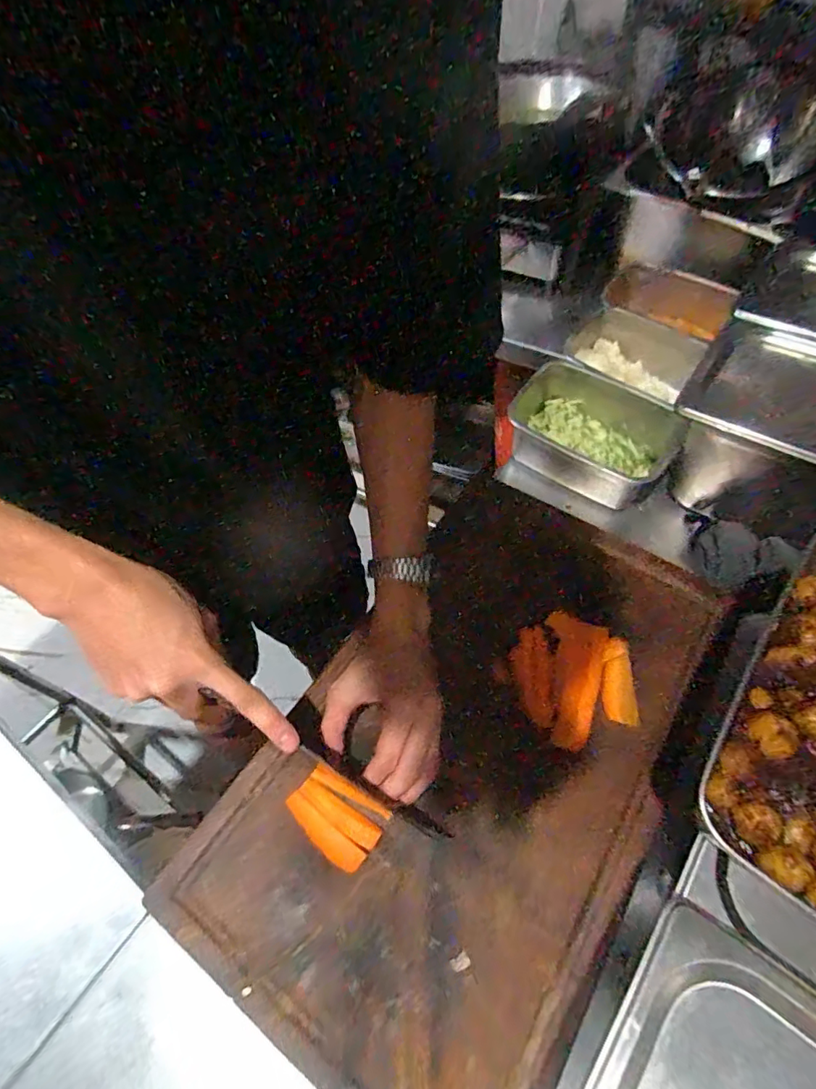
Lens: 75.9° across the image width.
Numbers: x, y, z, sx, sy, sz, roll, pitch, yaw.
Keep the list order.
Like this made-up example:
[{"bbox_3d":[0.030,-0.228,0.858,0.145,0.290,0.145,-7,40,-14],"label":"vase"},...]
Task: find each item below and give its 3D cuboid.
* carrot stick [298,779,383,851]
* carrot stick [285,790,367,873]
[{"bbox_3d":[-0.055,0.215,0.421,0.075,0.012,0.016,28,62,21],"label":"carrot stick"},{"bbox_3d":[-0.068,0.228,0.414,0.076,0.010,0.020,32,64,23],"label":"carrot stick"}]

